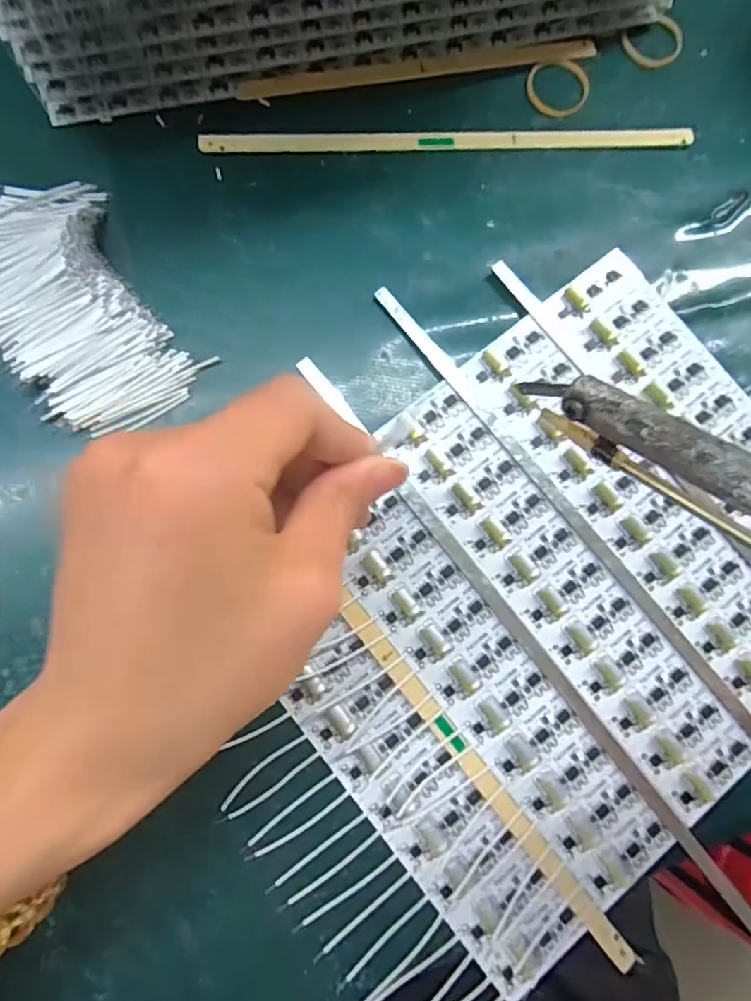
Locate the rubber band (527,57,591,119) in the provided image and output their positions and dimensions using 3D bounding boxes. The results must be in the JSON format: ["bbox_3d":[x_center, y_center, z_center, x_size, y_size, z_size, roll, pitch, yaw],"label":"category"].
[{"bbox_3d":[0.088,-0.197,0.263,0.031,0.004,0.029,-22,83,-7],"label":"rubber band"}]

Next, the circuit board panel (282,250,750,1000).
[{"bbox_3d":[0.080,0.037,0.224,0.229,0.008,0.194,-38,85,-9],"label":"circuit board panel"}]

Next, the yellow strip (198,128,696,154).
[{"bbox_3d":[0.036,-0.168,0.255,0.225,0.004,0.012,-4,81,-4],"label":"yellow strip"}]

